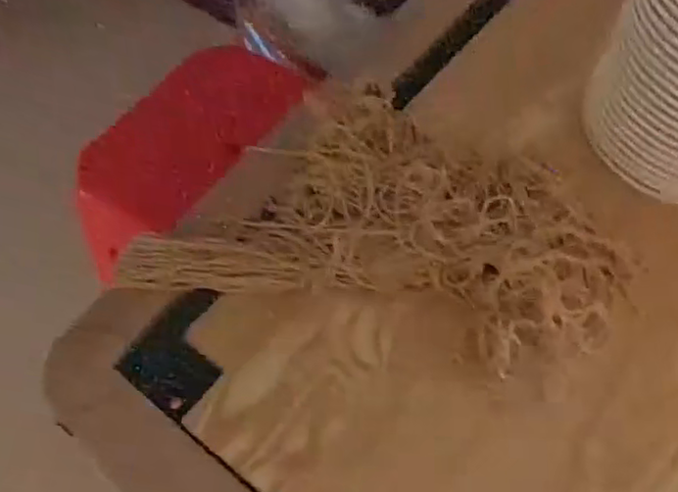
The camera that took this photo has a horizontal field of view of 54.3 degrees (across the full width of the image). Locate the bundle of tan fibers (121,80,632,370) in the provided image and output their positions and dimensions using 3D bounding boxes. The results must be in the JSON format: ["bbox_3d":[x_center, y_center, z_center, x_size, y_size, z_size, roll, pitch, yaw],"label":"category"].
[{"bbox_3d":[0.043,-0.025,0.483,0.333,0.044,0.201,14,60,8],"label":"bundle of tan fibers"}]

